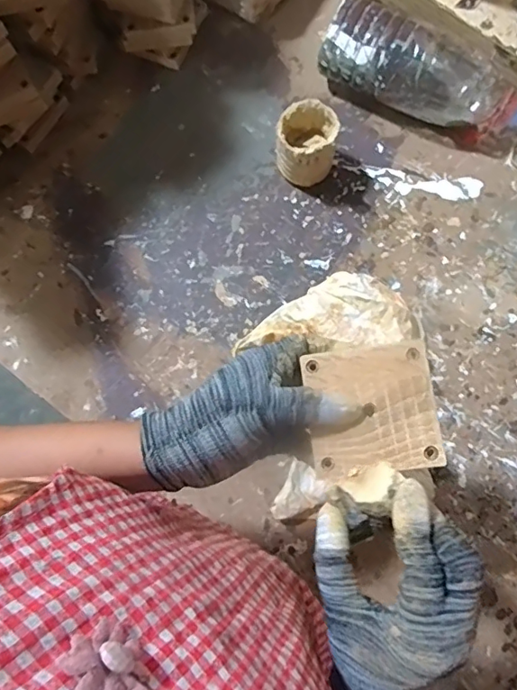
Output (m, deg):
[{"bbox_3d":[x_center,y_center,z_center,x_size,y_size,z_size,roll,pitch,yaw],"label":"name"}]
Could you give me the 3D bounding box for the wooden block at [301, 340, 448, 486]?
[{"bbox_3d":[0.074,0.042,0.334,0.080,0.010,0.081,-8,80,0],"label":"wooden block"}]

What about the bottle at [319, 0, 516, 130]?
[{"bbox_3d":[0.188,-0.301,0.577,0.228,0.085,0.080,27,83,7],"label":"bottle"}]

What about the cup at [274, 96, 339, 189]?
[{"bbox_3d":[0.053,-0.220,0.574,0.063,0.076,0.070,18,83,6],"label":"cup"}]

